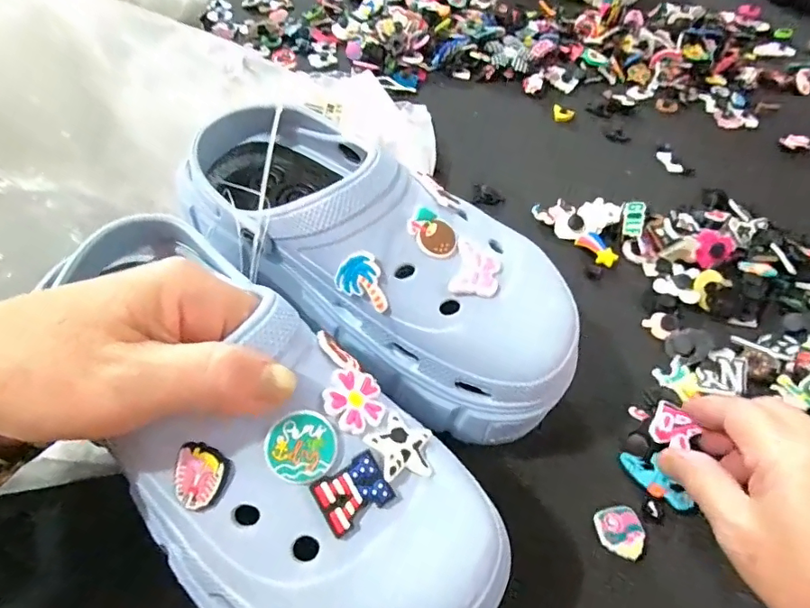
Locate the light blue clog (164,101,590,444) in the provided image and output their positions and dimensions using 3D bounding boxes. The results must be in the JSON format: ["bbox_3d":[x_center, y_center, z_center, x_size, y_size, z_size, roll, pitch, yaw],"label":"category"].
[{"bbox_3d":[-0.002,-0.022,0.259,0.199,0.088,0.092,34,57,3],"label":"light blue clog"}]

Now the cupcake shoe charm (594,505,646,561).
[{"bbox_3d":[0.111,0.116,0.257,0.024,0.004,0.025,3,54,-4],"label":"cupcake shoe charm"}]

